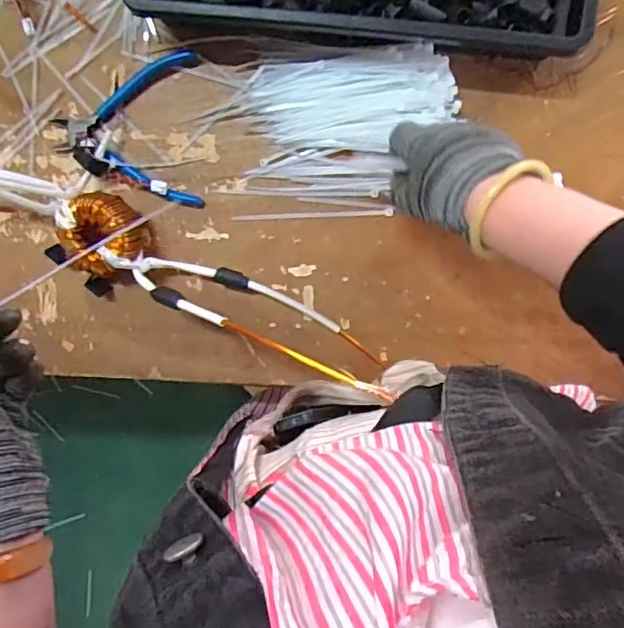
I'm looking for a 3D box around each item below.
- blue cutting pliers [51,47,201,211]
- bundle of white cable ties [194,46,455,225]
[{"bbox_3d":[-0.171,-0.170,0.504,0.135,0.030,0.136,2,95,4],"label":"blue cutting pliers"},{"bbox_3d":[0.022,-0.155,0.494,0.202,0.026,0.132,-4,94,5],"label":"bundle of white cable ties"}]

